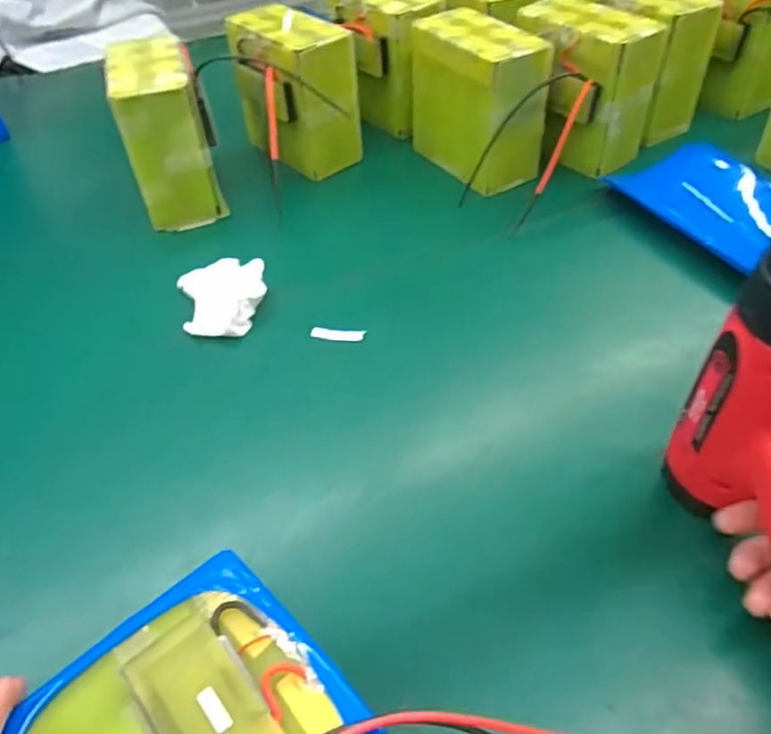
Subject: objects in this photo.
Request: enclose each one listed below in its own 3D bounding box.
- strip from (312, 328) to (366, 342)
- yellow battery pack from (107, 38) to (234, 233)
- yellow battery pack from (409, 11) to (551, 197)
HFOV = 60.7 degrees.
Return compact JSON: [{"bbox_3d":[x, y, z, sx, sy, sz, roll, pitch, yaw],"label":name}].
[{"bbox_3d":[-0.041,-0.028,0.575,0.047,0.004,0.014,3,54,7],"label":"strip"},{"bbox_3d":[-0.230,-0.242,0.700,0.085,0.158,0.133,-15,47,-12],"label":"yellow battery pack"},{"bbox_3d":[0.099,-0.289,0.716,0.077,0.142,0.147,-25,50,-20],"label":"yellow battery pack"}]

